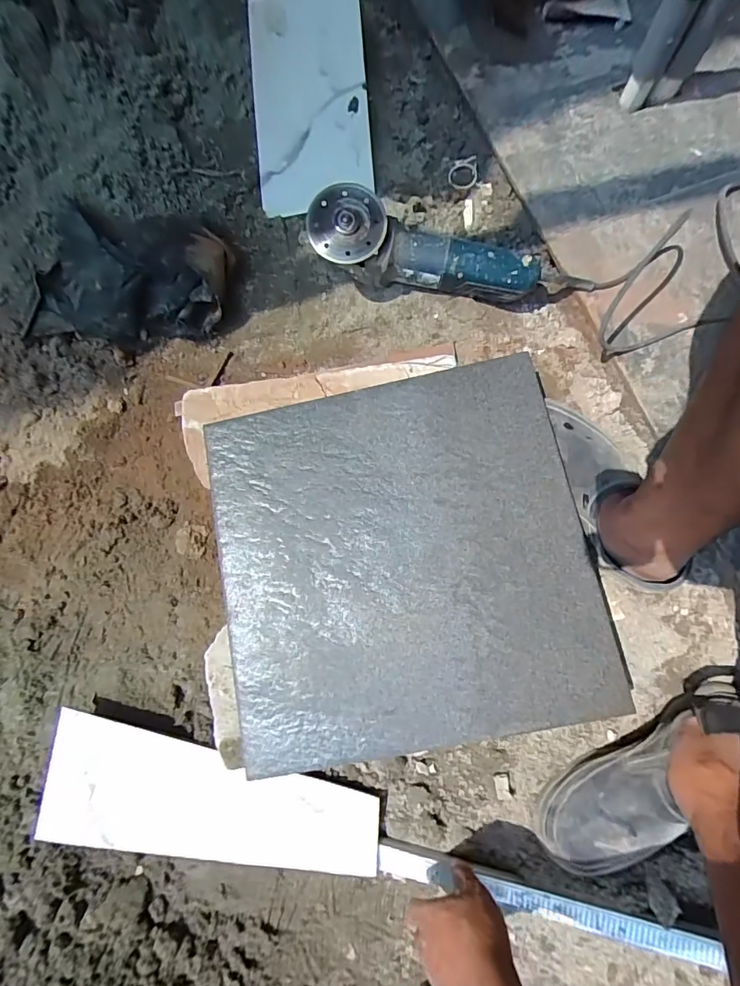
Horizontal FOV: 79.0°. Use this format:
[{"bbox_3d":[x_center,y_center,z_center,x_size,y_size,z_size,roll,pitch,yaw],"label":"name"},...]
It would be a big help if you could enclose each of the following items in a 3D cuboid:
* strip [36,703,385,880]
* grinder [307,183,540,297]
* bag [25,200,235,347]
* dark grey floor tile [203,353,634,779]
[{"bbox_3d":[-0.188,0.350,0.523,0.394,0.006,0.129,4,78,5],"label":"strip"},{"bbox_3d":[0.067,-0.304,0.572,0.283,0.104,0.085,3,73,1],"label":"grinder"},{"bbox_3d":[-0.342,-0.319,0.648,0.286,0.092,0.174,-2,73,-1],"label":"bag"},{"bbox_3d":[0.030,0.064,0.492,0.387,0.006,0.388,-12,78,3],"label":"dark grey floor tile"}]

